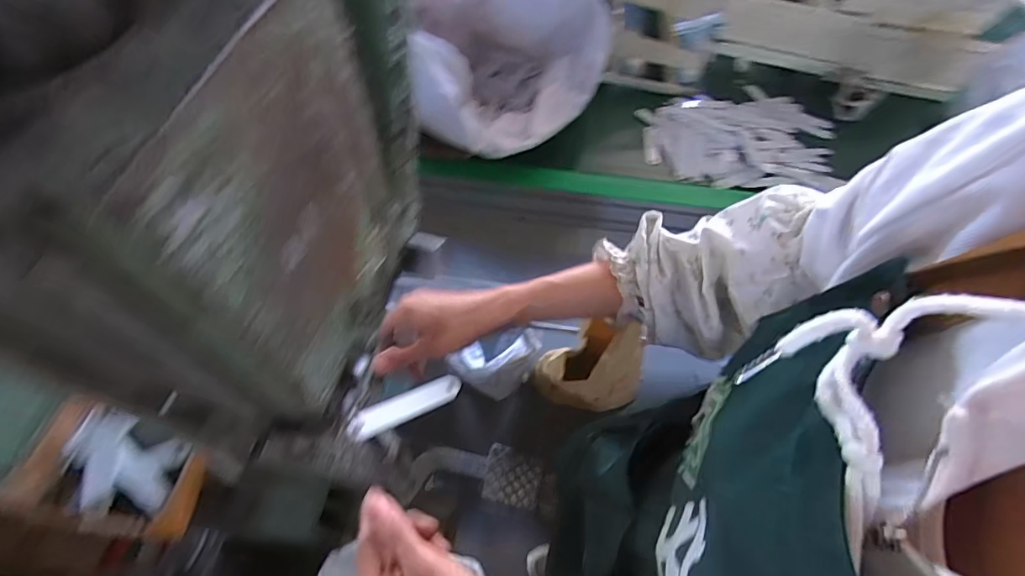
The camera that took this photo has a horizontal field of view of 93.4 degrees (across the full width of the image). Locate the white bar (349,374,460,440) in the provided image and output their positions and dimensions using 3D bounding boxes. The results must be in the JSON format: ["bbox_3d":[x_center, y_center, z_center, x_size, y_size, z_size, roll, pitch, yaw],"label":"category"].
[{"bbox_3d":[-0.080,0.090,0.370,0.091,0.009,0.020,-19,61,-34],"label":"white bar"}]

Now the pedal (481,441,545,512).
[{"bbox_3d":[0.003,0.474,1.209,0.146,0.017,0.127,21,57,-12],"label":"pedal"}]

